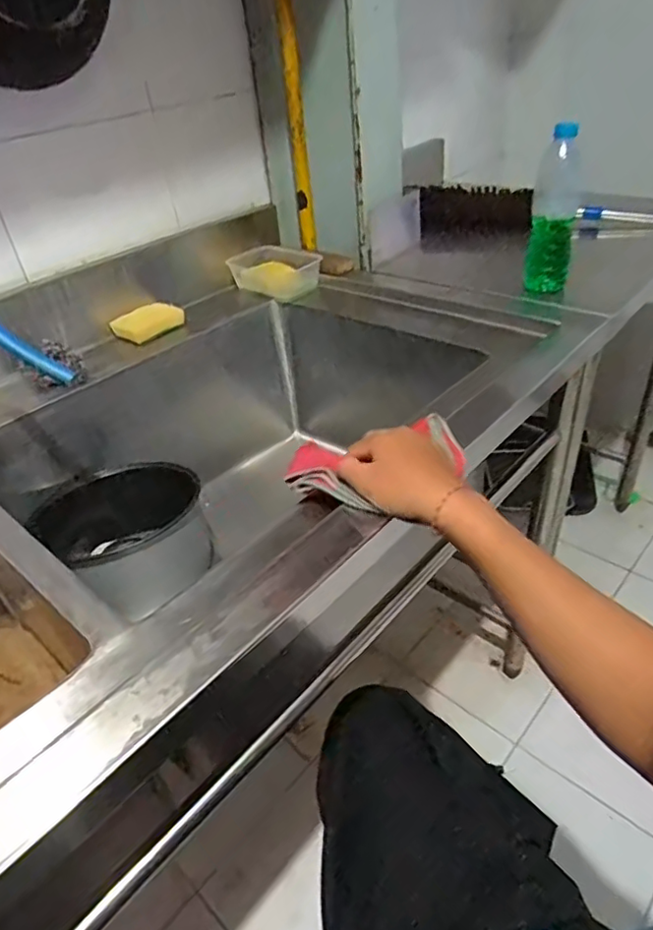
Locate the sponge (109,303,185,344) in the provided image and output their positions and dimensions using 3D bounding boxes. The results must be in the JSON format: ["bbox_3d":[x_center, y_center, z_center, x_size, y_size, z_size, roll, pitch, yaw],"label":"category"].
[{"bbox_3d":[-0.298,-0.245,0.992,0.047,0.045,0.114,26,48,36],"label":"sponge"}]

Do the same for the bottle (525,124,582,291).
[{"bbox_3d":[0.337,-0.364,0.879,0.061,0.241,0.074,7,39,17],"label":"bottle"}]

